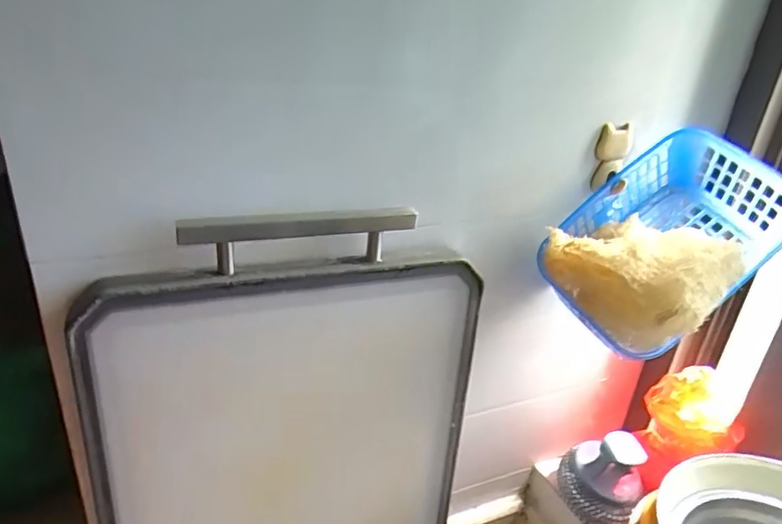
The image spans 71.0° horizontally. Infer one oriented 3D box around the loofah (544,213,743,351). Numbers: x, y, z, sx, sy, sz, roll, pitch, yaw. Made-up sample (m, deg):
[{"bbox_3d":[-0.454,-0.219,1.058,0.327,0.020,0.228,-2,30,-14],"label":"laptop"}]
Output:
[{"bbox_3d":[0.189,0.009,0.416,0.095,0.064,0.117,-16,34,-37],"label":"loofah"}]

